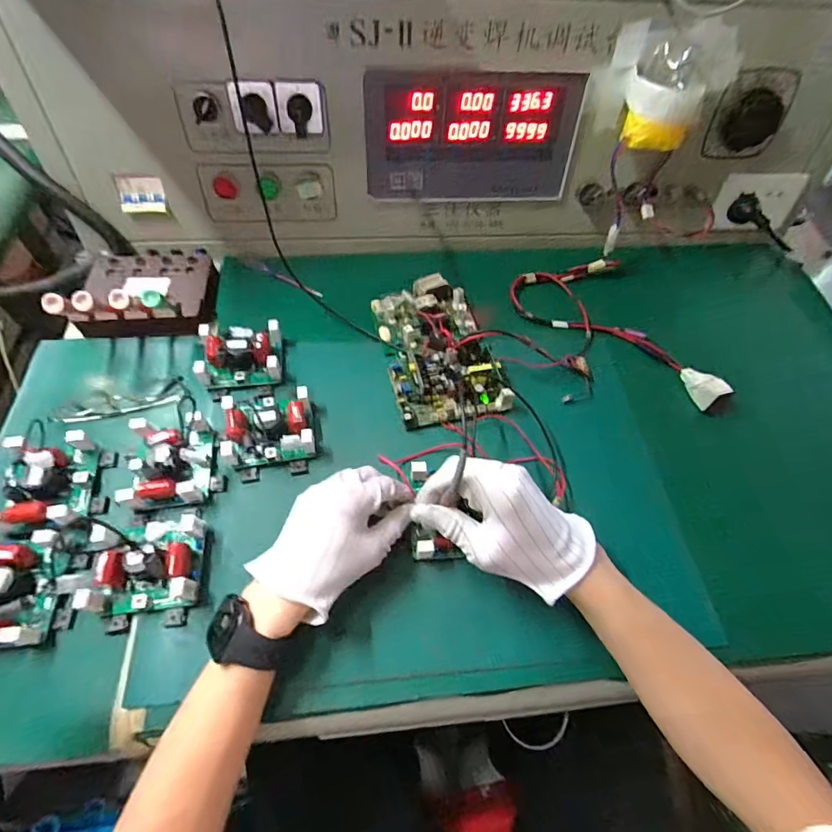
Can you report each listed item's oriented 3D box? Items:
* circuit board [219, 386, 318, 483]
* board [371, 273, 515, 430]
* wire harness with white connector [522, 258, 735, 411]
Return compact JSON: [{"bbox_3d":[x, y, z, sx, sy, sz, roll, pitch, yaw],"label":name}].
[{"bbox_3d":[-0.147,0.009,0.447,0.088,0.036,0.097,-8,60,-8],"label":"circuit board"},{"bbox_3d":[0.024,-0.087,0.516,0.119,0.035,0.190,-11,60,-9],"label":"board"},{"bbox_3d":[0.234,-0.099,0.549,0.169,0.038,0.258,-14,61,-11],"label":"wire harness with white connector"}]

